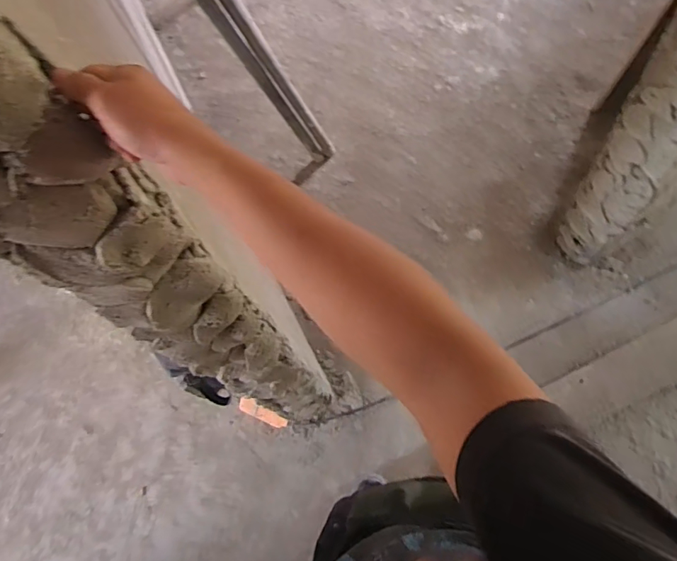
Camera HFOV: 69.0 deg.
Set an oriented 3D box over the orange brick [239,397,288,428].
[{"bbox_3d":[-0.245,0.429,1.594,0.178,0.045,0.050,23,73,18],"label":"orange brick"}]

